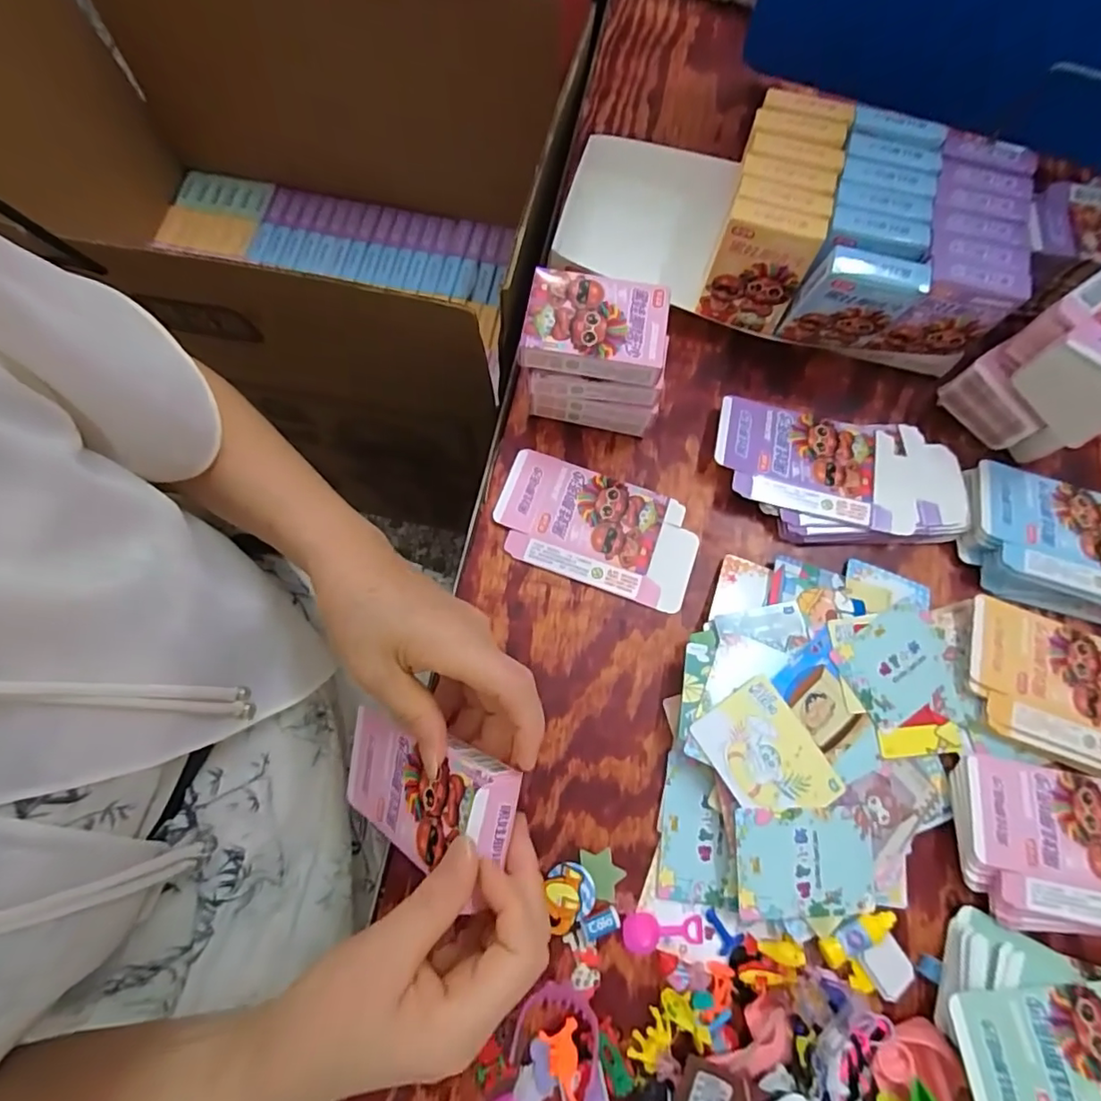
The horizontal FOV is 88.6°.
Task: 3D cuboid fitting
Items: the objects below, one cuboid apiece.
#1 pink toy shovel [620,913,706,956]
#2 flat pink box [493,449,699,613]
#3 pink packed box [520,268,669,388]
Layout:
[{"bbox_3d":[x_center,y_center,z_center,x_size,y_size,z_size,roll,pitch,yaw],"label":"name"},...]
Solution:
[{"bbox_3d":[0.068,0.230,0.341,0.049,0.007,0.020,-3,73,-2],"label":"pink toy shovel"},{"bbox_3d":[0.033,-0.016,0.415,0.147,0.004,0.083,19,74,3],"label":"flat pink box"},{"bbox_3d":[0.030,-0.150,0.372,0.090,0.023,0.067,8,73,2],"label":"pink packed box"}]

